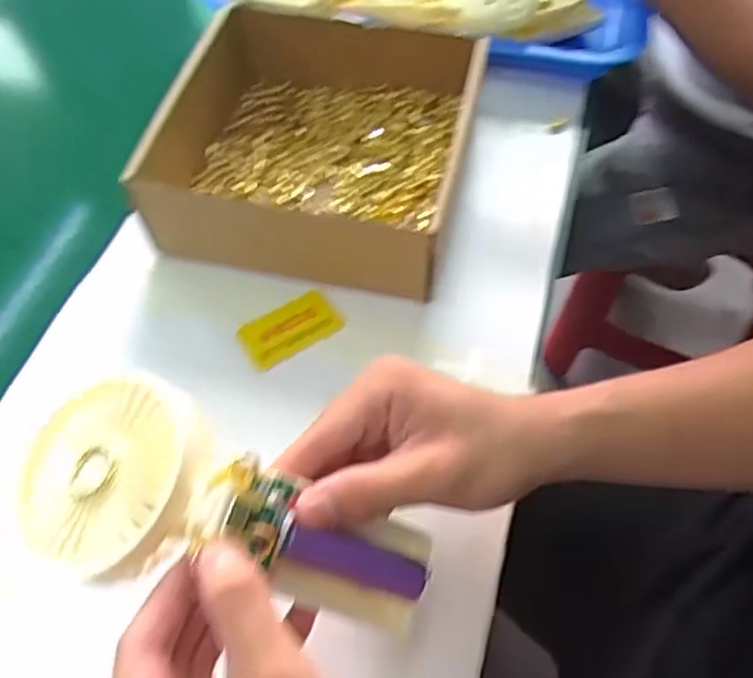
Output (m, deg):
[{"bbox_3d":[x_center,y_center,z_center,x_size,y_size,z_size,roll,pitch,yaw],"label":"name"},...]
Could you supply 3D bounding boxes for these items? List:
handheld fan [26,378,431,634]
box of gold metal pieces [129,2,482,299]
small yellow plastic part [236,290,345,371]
[{"bbox_3d":[-0.066,0.074,0.295,0.181,0.043,0.080,21,67,1],"label":"handheld fan"},{"bbox_3d":[-0.041,-0.140,0.509,0.205,0.083,0.202,12,66,6],"label":"box of gold metal pieces"},{"bbox_3d":[-0.057,-0.007,0.462,0.066,0.008,0.037,-25,61,-15],"label":"small yellow plastic part"}]

